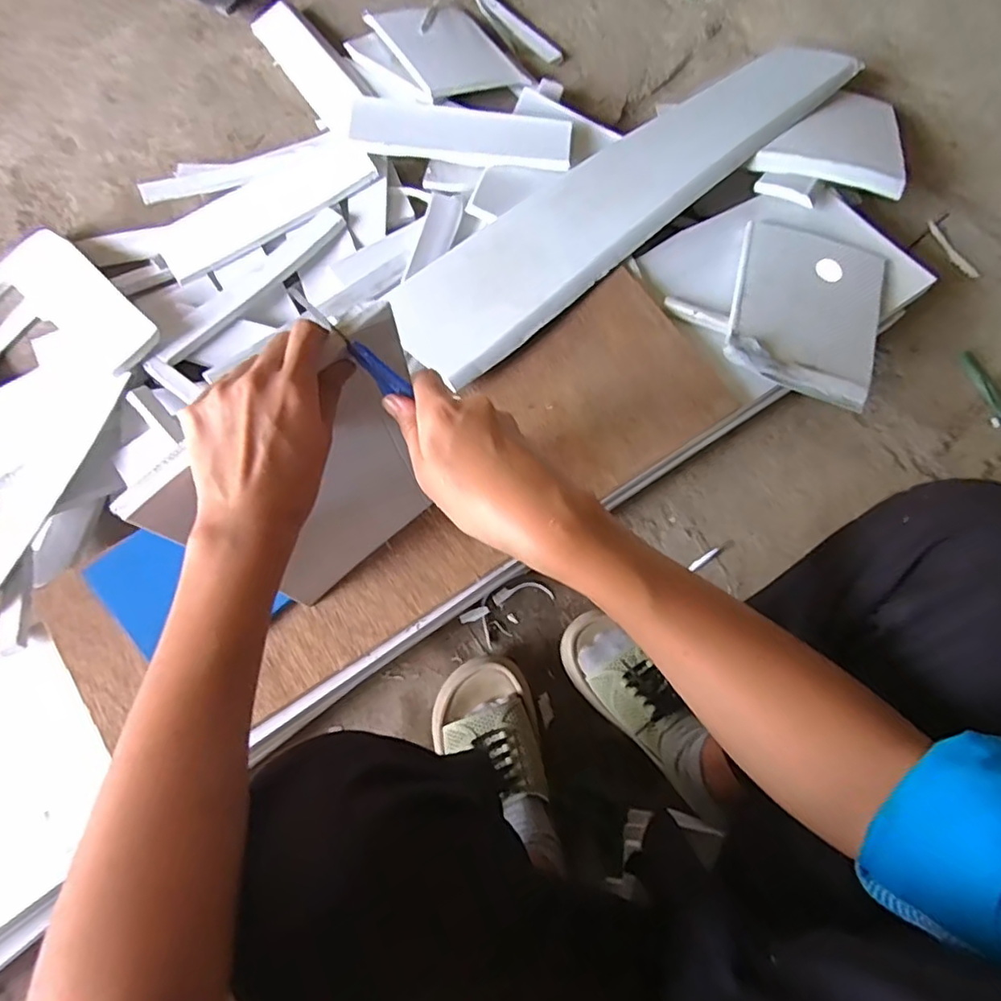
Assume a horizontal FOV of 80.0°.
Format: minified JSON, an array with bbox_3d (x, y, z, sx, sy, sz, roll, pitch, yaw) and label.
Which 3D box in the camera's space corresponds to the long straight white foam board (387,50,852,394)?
[{"bbox_3d":[0.160,-0.393,0.738,0.703,0.023,0.175,-41,59,-13],"label":"long straight white foam board"}]

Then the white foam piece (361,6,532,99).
[{"bbox_3d":[-0.076,-0.645,0.851,0.148,0.012,0.208,-28,75,-17],"label":"white foam piece"}]

